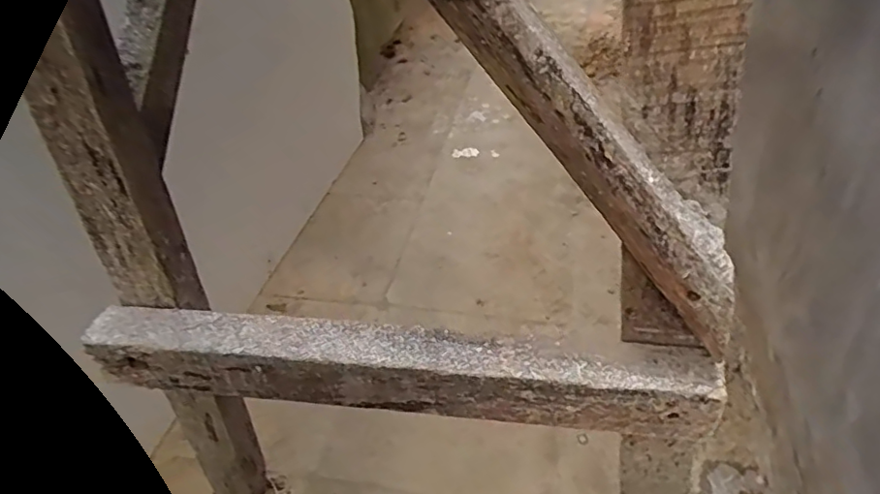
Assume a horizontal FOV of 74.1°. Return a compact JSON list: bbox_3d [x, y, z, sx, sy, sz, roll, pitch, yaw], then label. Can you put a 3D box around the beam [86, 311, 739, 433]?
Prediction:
[{"bbox_3d":[-0.044,0.097,0.467,0.485,0.062,0.040,2,40,11],"label":"beam"}]

